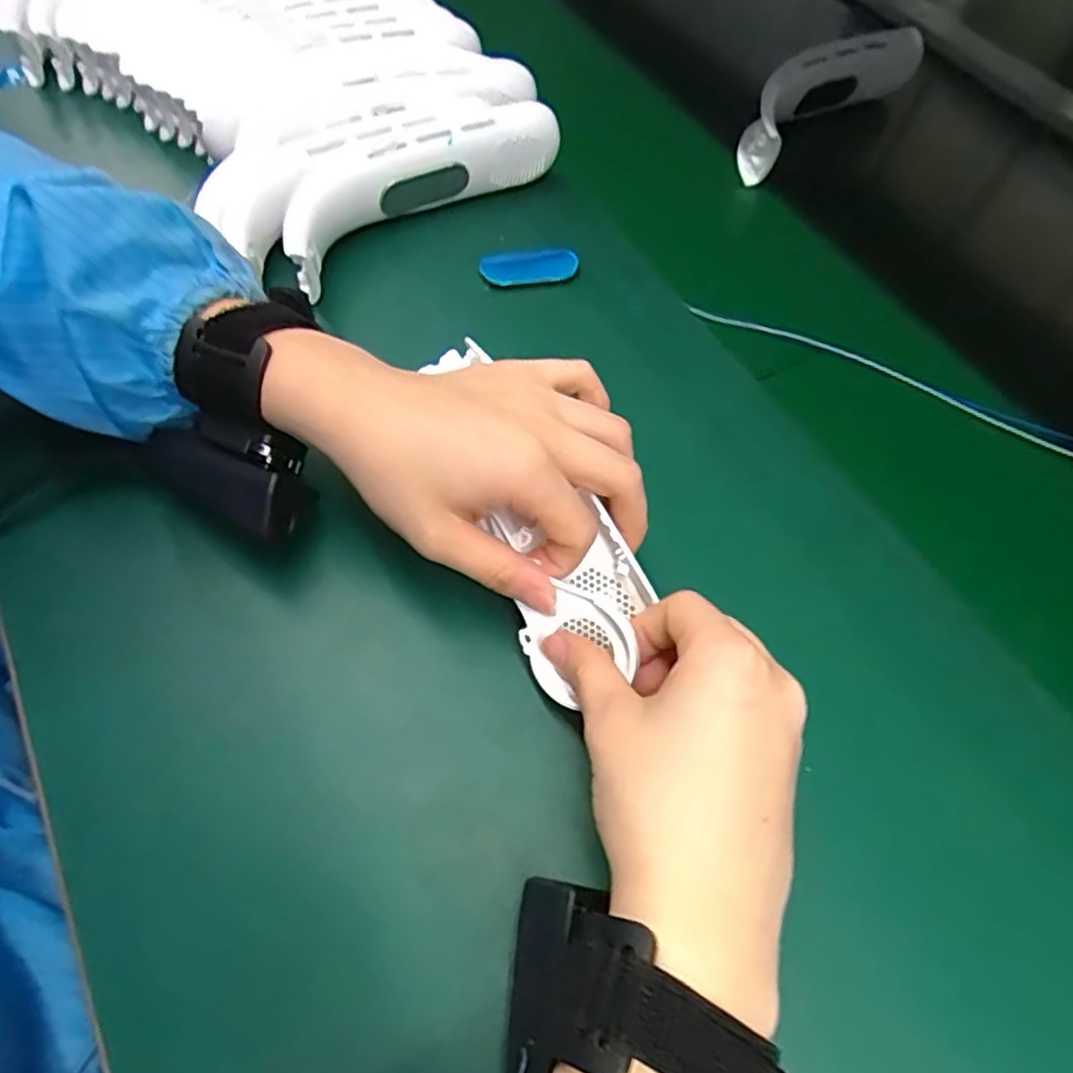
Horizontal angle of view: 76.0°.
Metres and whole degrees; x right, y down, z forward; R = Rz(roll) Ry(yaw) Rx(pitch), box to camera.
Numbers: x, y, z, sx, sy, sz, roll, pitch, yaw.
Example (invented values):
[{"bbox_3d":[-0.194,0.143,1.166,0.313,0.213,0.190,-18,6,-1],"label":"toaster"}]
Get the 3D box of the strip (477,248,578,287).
[{"bbox_3d":[-0.005,-0.165,0.423,0.059,0.010,0.022,-1,59,-3],"label":"strip"}]

